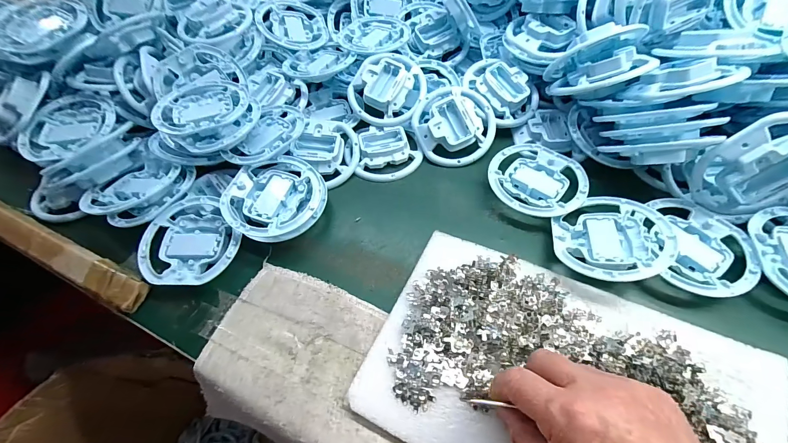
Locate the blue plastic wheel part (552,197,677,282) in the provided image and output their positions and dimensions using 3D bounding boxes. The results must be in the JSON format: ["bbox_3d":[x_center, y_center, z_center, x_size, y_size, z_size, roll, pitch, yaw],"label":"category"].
[{"bbox_3d":[0.211,0.017,0.326,0.098,0.016,0.102,0,44,21],"label":"blue plastic wheel part"}]

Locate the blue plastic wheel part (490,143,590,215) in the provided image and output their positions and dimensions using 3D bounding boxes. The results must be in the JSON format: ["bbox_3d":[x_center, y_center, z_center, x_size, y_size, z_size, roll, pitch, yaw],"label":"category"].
[{"bbox_3d":[0.161,-0.047,0.377,0.102,0.018,0.096,10,58,11],"label":"blue plastic wheel part"}]

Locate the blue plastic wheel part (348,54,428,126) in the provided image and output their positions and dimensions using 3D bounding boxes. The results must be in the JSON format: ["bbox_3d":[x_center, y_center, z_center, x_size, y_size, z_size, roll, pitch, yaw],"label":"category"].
[{"bbox_3d":[-0.008,-0.176,0.439,0.091,0.036,0.102,33,81,-3],"label":"blue plastic wheel part"}]

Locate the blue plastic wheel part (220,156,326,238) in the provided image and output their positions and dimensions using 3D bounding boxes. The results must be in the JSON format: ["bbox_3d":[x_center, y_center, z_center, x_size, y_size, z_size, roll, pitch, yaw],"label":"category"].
[{"bbox_3d":[-0.131,-0.029,0.366,0.106,0.015,0.098,-2,57,3],"label":"blue plastic wheel part"}]

